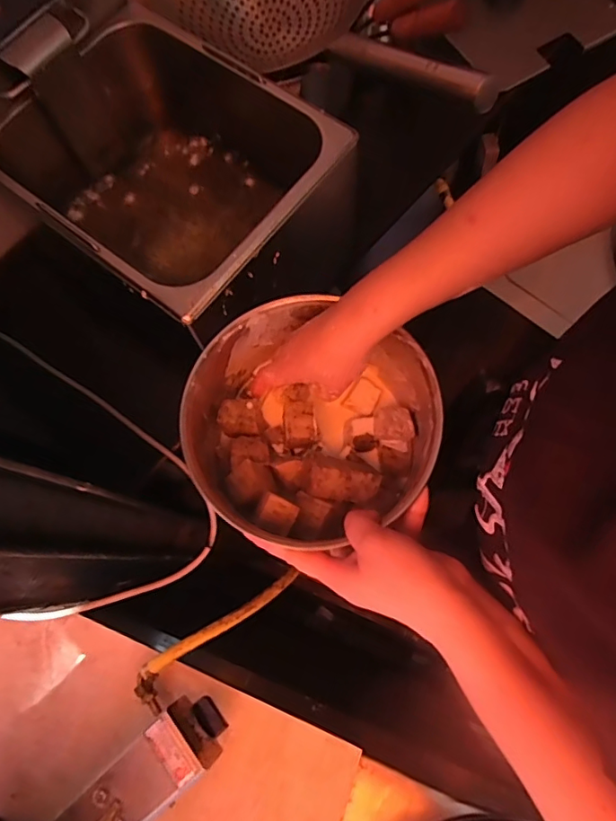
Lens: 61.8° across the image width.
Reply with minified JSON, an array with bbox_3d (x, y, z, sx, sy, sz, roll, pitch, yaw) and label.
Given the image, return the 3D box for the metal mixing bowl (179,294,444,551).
[{"bbox_3d":[0.001,0.019,0.465,0.204,0.109,0.198,0,72,2],"label":"metal mixing bowl"}]

